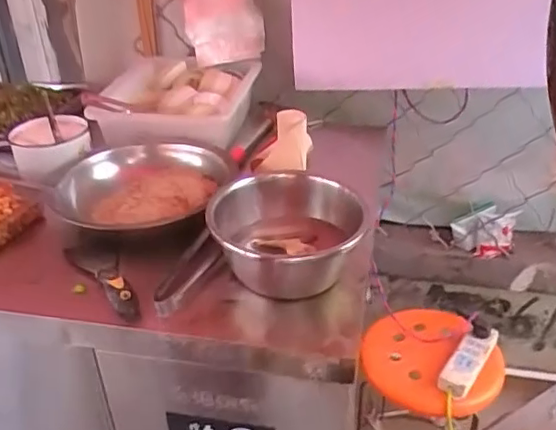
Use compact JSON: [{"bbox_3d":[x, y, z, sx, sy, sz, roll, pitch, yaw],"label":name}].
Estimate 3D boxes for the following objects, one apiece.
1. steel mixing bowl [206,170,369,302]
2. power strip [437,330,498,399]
[{"bbox_3d":[0.013,0.031,0.812,0.204,0.102,0.217,-2,30,1],"label":"steel mixing bowl"},{"bbox_3d":[0.374,0.277,1.141,0.057,0.031,0.165,19,36,32],"label":"power strip"}]

